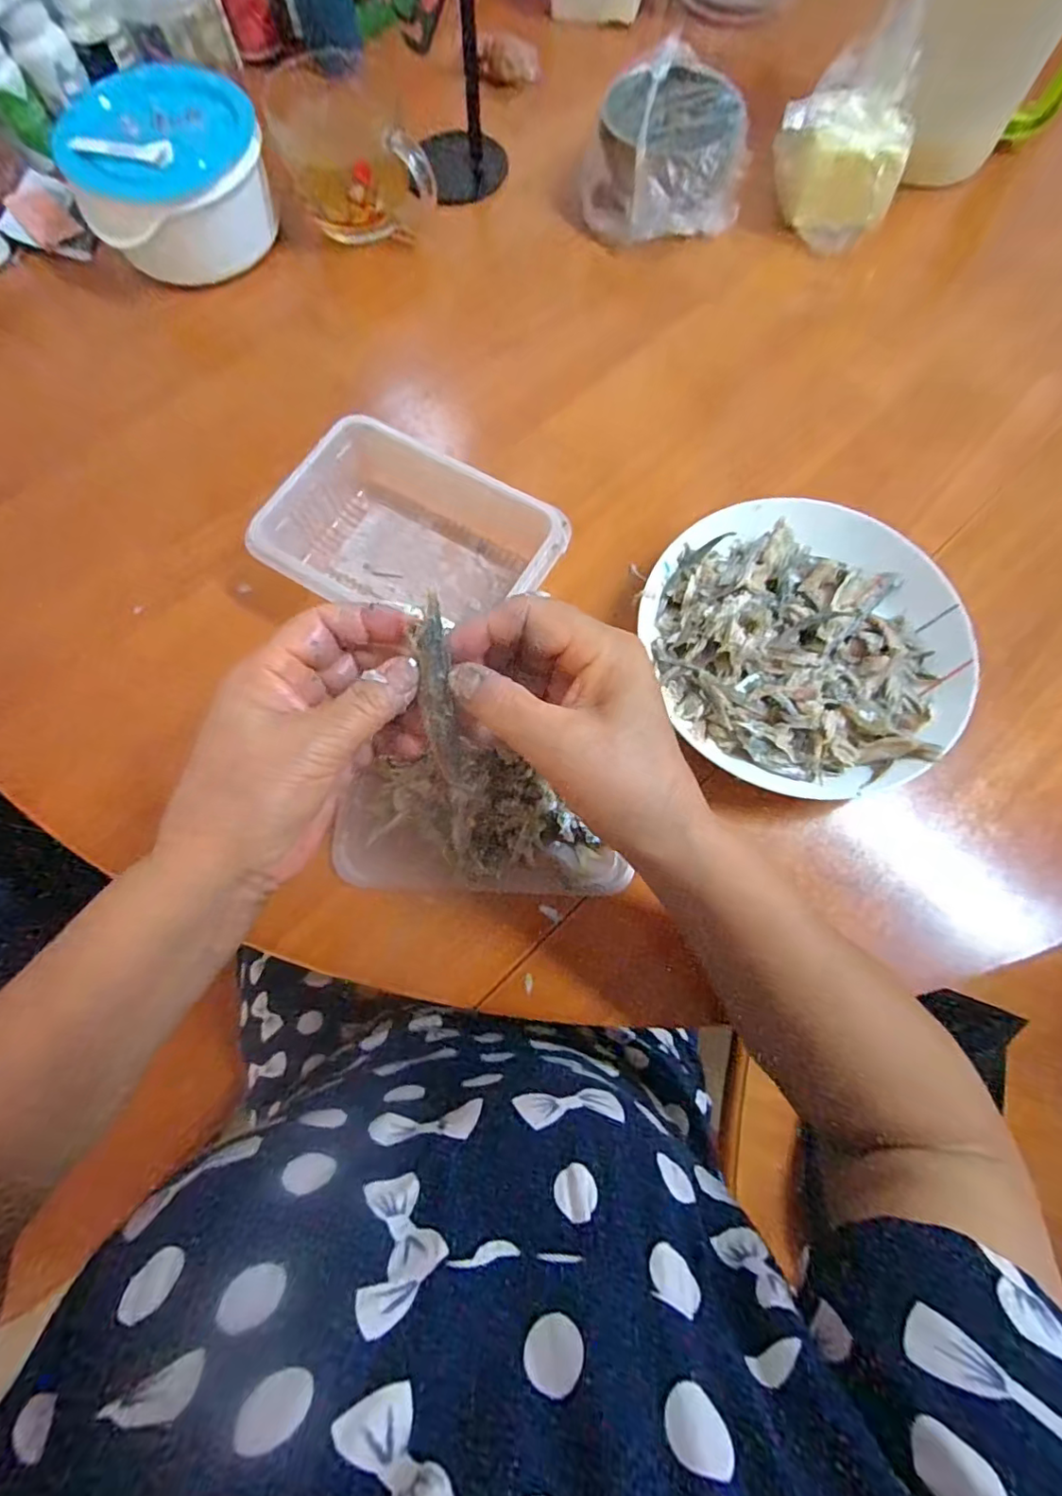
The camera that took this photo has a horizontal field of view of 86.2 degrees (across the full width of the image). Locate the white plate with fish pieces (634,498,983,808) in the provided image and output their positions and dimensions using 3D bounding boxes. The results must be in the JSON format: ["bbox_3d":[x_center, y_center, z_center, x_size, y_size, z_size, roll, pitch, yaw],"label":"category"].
[{"bbox_3d":[0.172,-0.066,0.367,0.196,0.042,0.190,0,71,0],"label":"white plate with fish pieces"}]

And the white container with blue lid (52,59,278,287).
[{"bbox_3d":[-0.291,-0.465,0.477,0.152,0.089,0.150,-26,75,-7],"label":"white container with blue lid"}]

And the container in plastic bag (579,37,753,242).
[{"bbox_3d":[0.121,-0.510,0.501,0.126,0.083,0.118,0,71,0],"label":"container in plastic bag"}]

